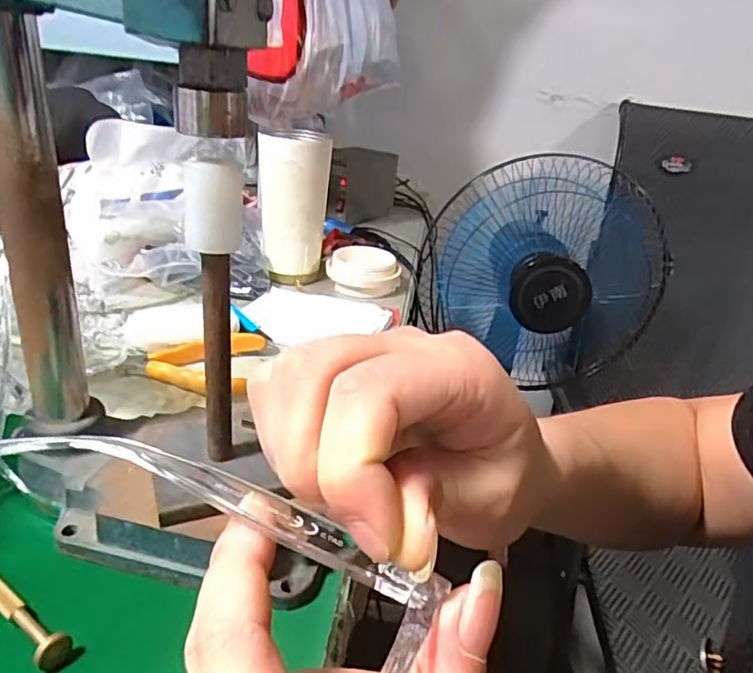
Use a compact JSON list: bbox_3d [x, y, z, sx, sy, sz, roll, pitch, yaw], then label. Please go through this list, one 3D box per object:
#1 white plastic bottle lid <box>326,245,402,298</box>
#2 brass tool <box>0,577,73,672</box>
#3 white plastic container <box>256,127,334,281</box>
[{"bbox_3d":[-0.015,-0.079,0.695,0.085,0.035,0.074,8,27,2],"label":"white plastic bottle lid"},{"bbox_3d":[-0.170,0.130,0.275,0.073,0.014,0.014,24,31,30],"label":"brass tool"},{"bbox_3d":[-0.097,-0.150,0.673,0.077,0.162,0.070,1,27,-12],"label":"white plastic container"}]

